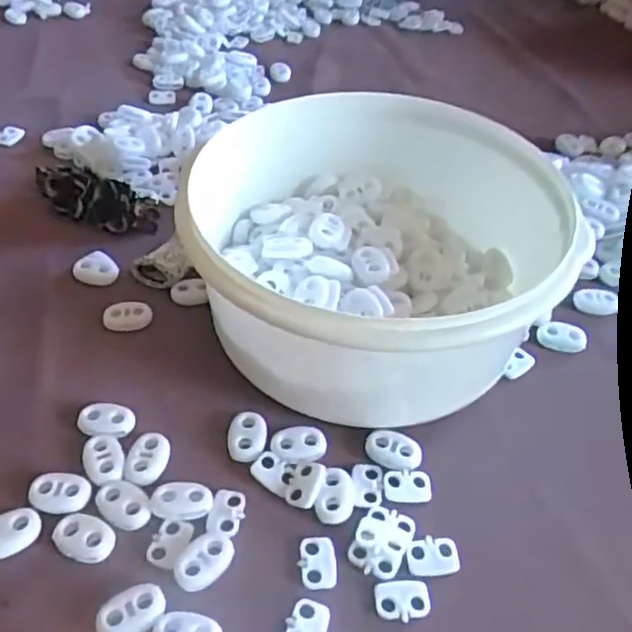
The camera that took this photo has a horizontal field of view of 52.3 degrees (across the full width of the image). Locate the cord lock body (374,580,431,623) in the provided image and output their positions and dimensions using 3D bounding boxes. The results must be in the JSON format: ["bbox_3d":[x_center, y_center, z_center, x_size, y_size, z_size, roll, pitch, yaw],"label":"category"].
[{"bbox_3d":[0.030,0.098,0.223,0.019,0.004,0.013,-3,46,-5],"label":"cord lock body"}]

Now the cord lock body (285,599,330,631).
[{"bbox_3d":[-0.003,0.104,0.215,0.013,0.004,0.018,14,47,11],"label":"cord lock body"}]

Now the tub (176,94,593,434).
[{"bbox_3d":[0.027,-0.026,0.290,0.145,0.076,0.151,1,46,-1],"label":"tub"}]

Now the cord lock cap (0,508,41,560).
[{"bbox_3d":[-0.112,0.079,0.232,0.023,0.006,0.015,-18,49,-18],"label":"cord lock cap"}]

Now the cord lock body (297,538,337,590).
[{"bbox_3d":[0.001,0.088,0.231,0.013,0.004,0.019,0,46,-3],"label":"cord lock body"}]

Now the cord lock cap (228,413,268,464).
[{"bbox_3d":[-0.028,0.050,0.264,0.016,0.005,0.021,5,46,2],"label":"cord lock cap"}]

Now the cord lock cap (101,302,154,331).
[{"bbox_3d":[-0.090,0.000,0.309,0.022,0.007,0.013,-11,48,-12],"label":"cord lock cap"}]

